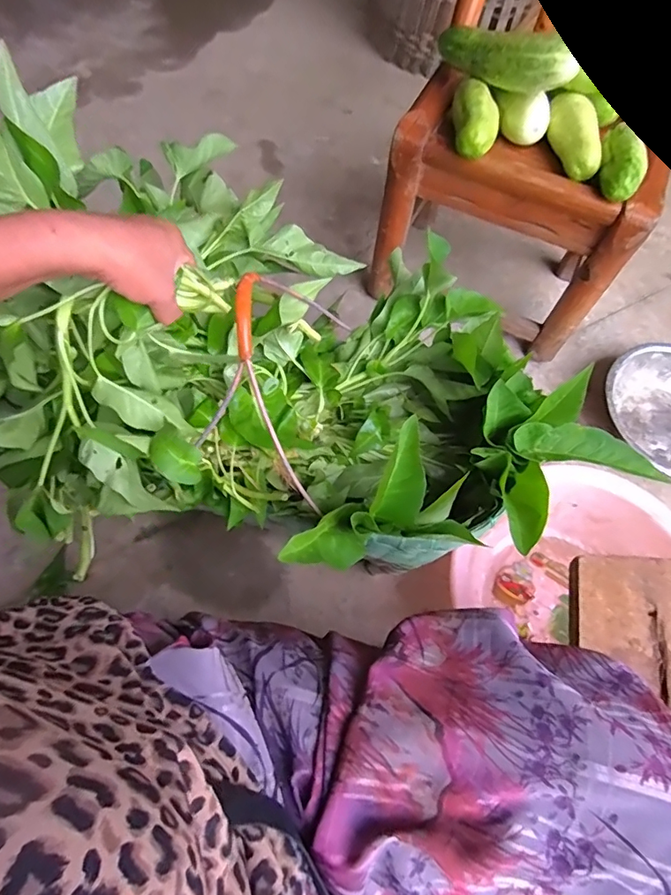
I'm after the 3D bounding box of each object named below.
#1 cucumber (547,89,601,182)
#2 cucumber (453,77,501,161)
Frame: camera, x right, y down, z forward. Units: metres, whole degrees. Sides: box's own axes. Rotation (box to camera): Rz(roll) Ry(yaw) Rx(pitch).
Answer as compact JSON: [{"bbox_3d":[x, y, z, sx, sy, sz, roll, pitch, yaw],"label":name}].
[{"bbox_3d":[0.333,-0.434,0.689,0.046,0.041,0.130,-9,81,-8],"label":"cucumber"},{"bbox_3d":[0.194,-0.459,0.683,0.055,0.043,0.129,6,66,0],"label":"cucumber"}]

